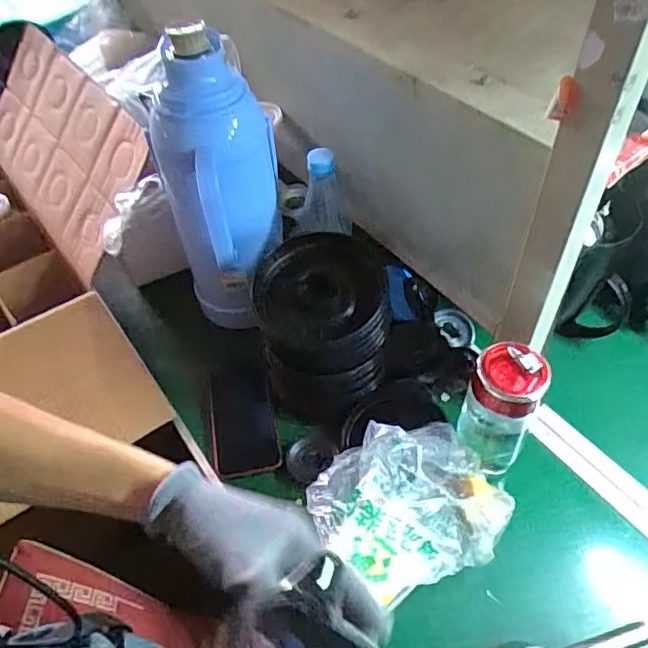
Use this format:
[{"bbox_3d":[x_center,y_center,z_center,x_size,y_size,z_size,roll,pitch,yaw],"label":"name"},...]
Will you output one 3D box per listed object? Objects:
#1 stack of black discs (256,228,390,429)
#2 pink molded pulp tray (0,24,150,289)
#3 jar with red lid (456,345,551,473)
[{"bbox_3d":[0.000,0.013,0.654,0.135,0.170,0.140,-6,48,-3],"label":"stack of black discs"},{"bbox_3d":[-0.397,-0.265,0.849,0.026,0.238,0.436,-1,39,-49],"label":"pink molded pulp tray"},{"bbox_3d":[0.175,0.091,0.585,0.068,0.169,0.060,12,50,12],"label":"jar with red lid"}]

